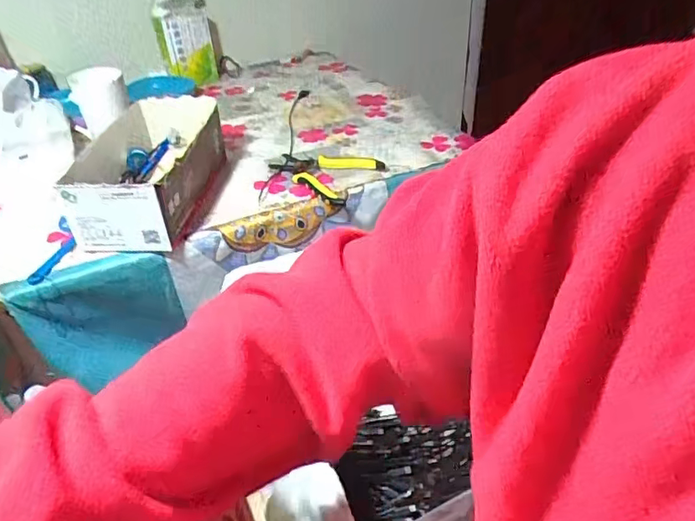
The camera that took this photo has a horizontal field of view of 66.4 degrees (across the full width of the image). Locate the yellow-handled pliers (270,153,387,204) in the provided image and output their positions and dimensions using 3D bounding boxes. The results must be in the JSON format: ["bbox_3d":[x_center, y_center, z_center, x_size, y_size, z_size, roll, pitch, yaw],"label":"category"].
[{"bbox_3d":[-0.035,-0.142,0.782,0.141,0.015,0.109,26,47,31],"label":"yellow-handled pliers"}]

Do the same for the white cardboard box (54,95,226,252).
[{"bbox_3d":[-0.269,-0.129,0.734,0.143,0.096,0.268,-1,38,1],"label":"white cardboard box"}]

